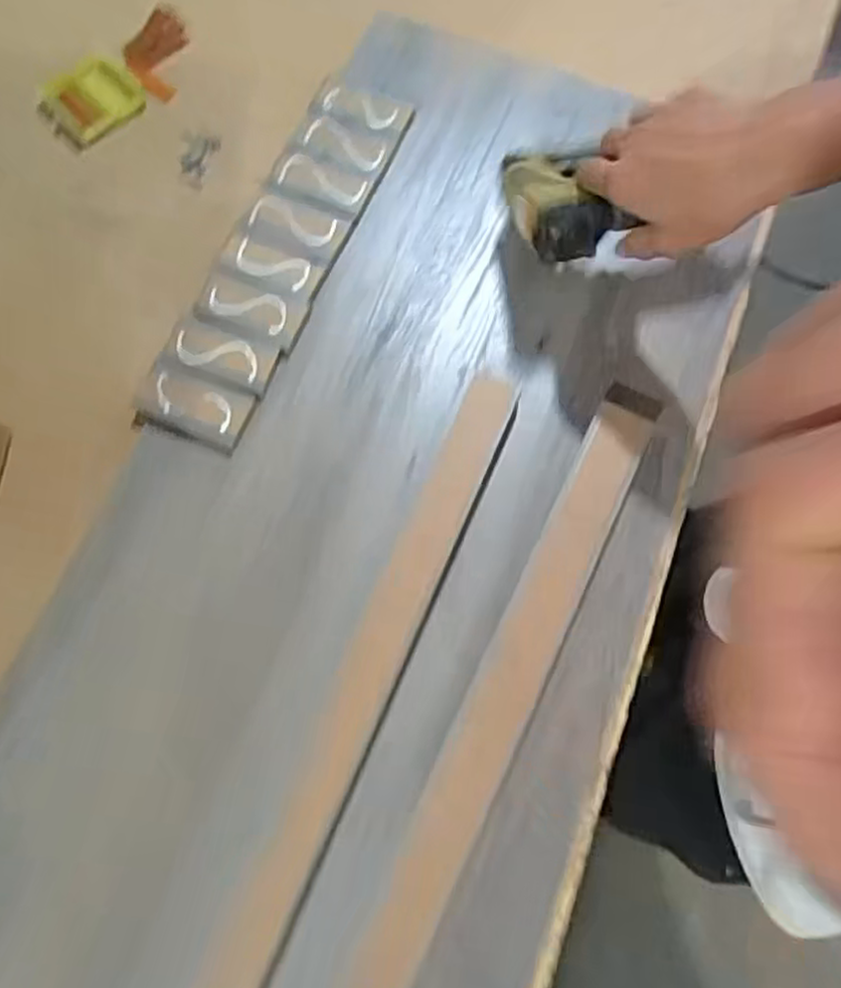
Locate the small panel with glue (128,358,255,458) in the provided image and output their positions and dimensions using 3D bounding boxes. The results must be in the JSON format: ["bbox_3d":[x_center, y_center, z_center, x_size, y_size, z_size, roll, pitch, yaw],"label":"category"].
[{"bbox_3d":[-0.161,-0.063,0.506,0.078,0.004,0.051,21,72,5],"label":"small panel with glue"}]

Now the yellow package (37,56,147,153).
[{"bbox_3d":[-0.276,-0.330,0.603,0.079,0.011,0.078,-42,77,-15],"label":"yellow package"}]

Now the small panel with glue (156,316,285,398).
[{"bbox_3d":[-0.145,-0.100,0.520,0.079,0.004,0.041,21,72,5],"label":"small panel with glue"}]

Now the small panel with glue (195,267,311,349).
[{"bbox_3d":[-0.126,-0.139,0.539,0.076,0.014,0.043,21,72,5],"label":"small panel with glue"}]

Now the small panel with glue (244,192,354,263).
[{"bbox_3d":[-0.096,-0.209,0.562,0.074,0.005,0.044,21,80,0],"label":"small panel with glue"}]

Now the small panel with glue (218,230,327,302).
[{"bbox_3d":[-0.111,-0.172,0.551,0.072,0.017,0.039,19,71,4],"label":"small panel with glue"}]

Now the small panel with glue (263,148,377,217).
[{"bbox_3d":[-0.081,-0.248,0.575,0.079,0.011,0.046,19,71,4],"label":"small panel with glue"}]

